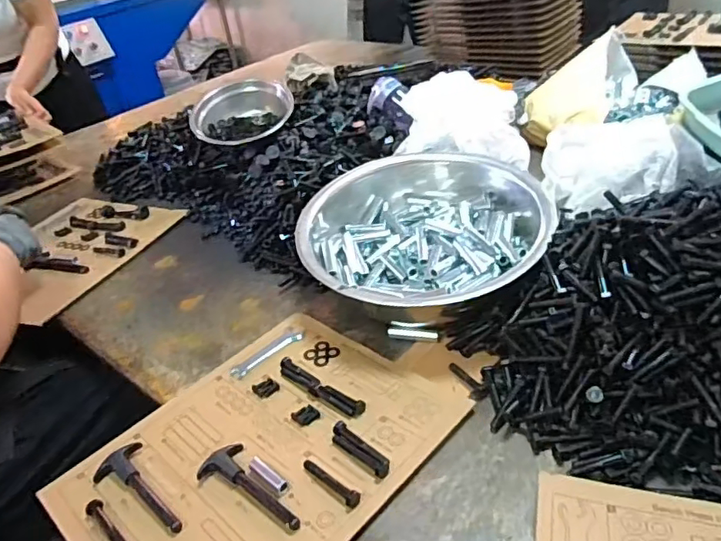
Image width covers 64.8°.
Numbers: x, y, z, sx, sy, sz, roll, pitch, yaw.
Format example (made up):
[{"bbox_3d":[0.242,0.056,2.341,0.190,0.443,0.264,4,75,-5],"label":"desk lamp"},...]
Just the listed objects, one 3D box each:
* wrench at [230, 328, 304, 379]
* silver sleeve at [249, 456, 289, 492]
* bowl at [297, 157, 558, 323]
[{"bbox_3d":[-0.123,0.108,0.757,0.029,0.004,0.109,22,43,38],"label":"wrench"},{"bbox_3d":[-0.096,0.209,0.588,0.058,0.011,0.016,24,44,40],"label":"silver sleeve"},{"bbox_3d":[0.092,-0.043,0.817,0.333,0.145,0.268,-4,35,6],"label":"bowl"}]

